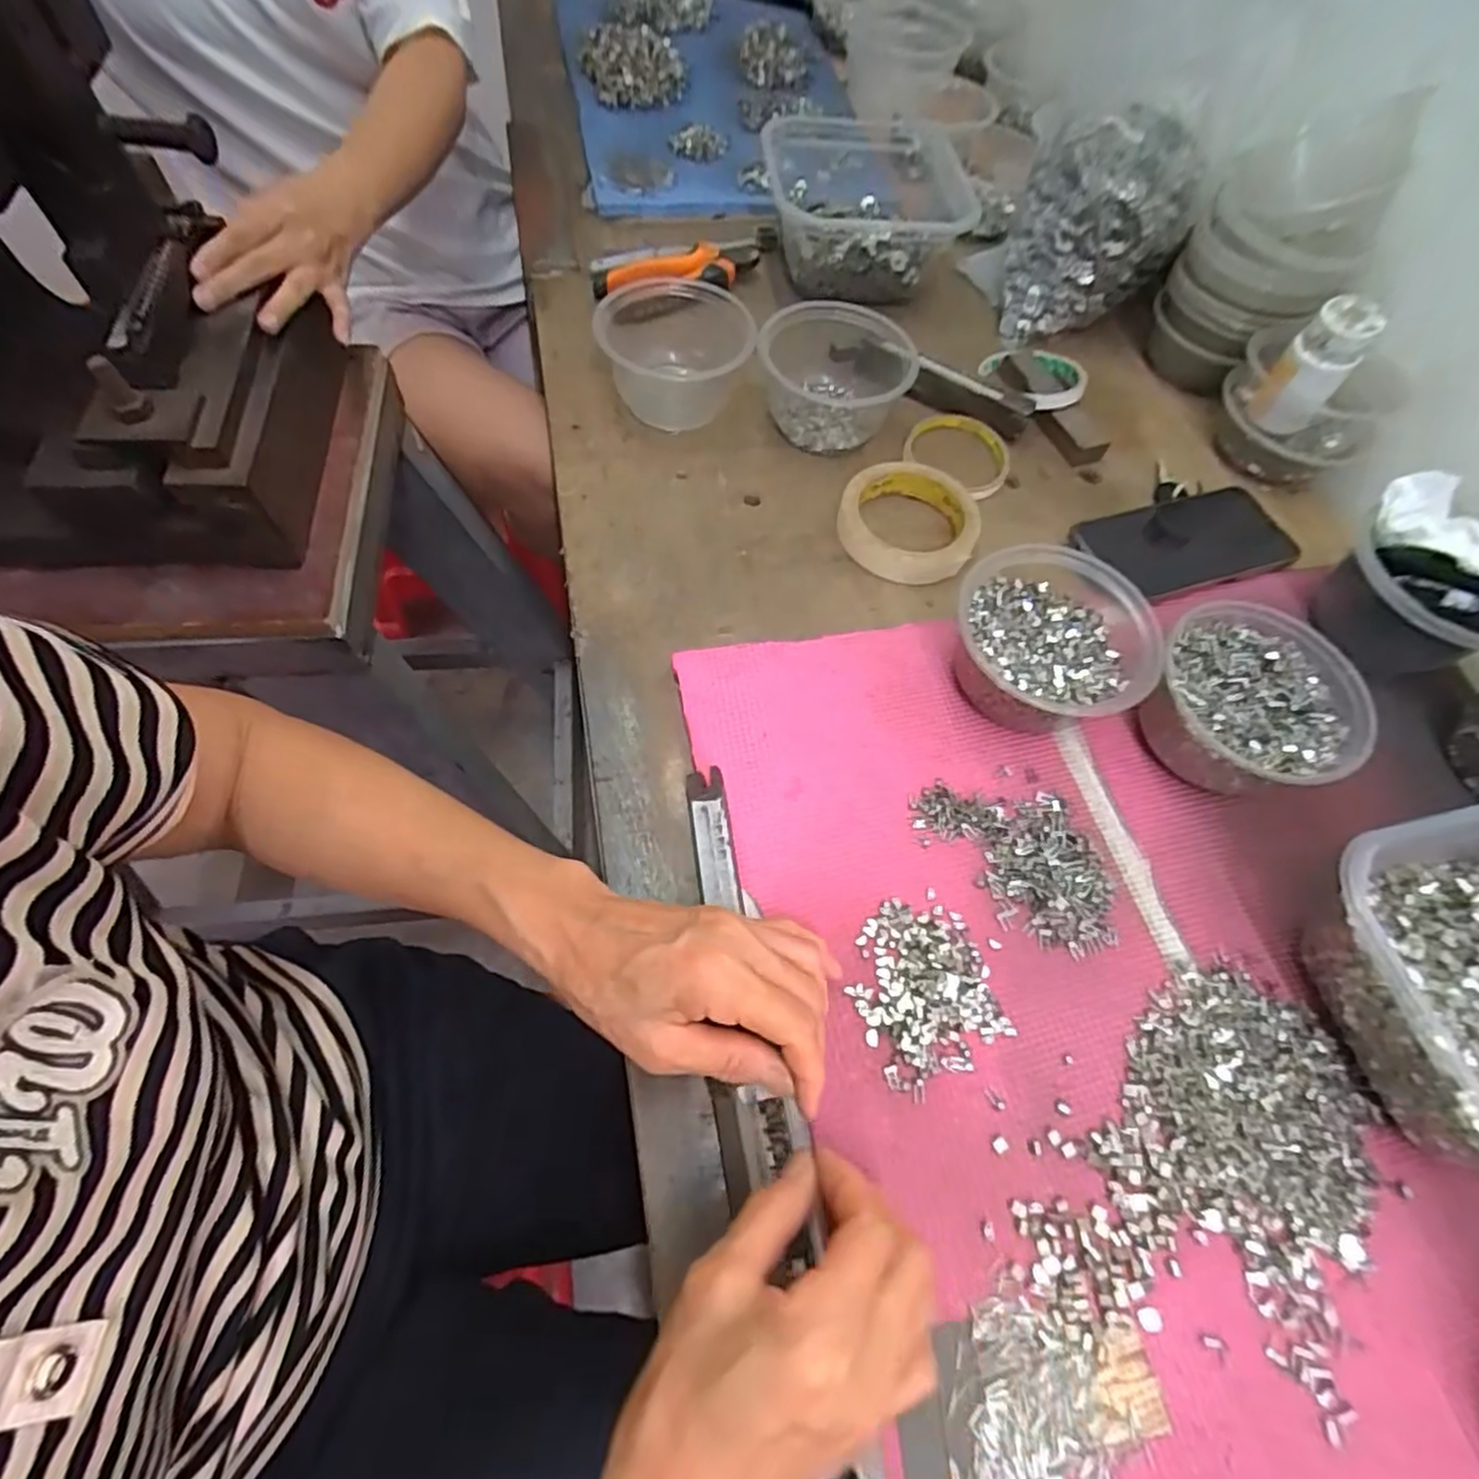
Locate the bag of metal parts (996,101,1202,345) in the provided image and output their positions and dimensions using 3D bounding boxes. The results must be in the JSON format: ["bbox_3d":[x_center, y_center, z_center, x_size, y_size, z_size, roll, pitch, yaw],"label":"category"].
[{"bbox_3d":[0.305,-0.434,0.604,0.125,0.122,0.102,9,62,0],"label":"bag of metal parts"}]

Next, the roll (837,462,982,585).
[{"bbox_3d":[0.124,-0.164,0.511,0.095,0.020,0.107,20,63,6],"label":"roll"}]

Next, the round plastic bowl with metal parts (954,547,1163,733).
[{"bbox_3d":[0.184,-0.055,0.428,0.109,0.060,0.111,2,62,-3],"label":"round plastic bowl with metal parts"}]

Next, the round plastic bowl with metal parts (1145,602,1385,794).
[{"bbox_3d":[0.298,-0.019,0.422,0.113,0.056,0.109,2,62,-3],"label":"round plastic bowl with metal parts"}]

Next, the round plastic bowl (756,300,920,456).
[{"bbox_3d":[0.075,-0.284,0.545,0.109,0.059,0.109,2,62,-3],"label":"round plastic bowl"}]

